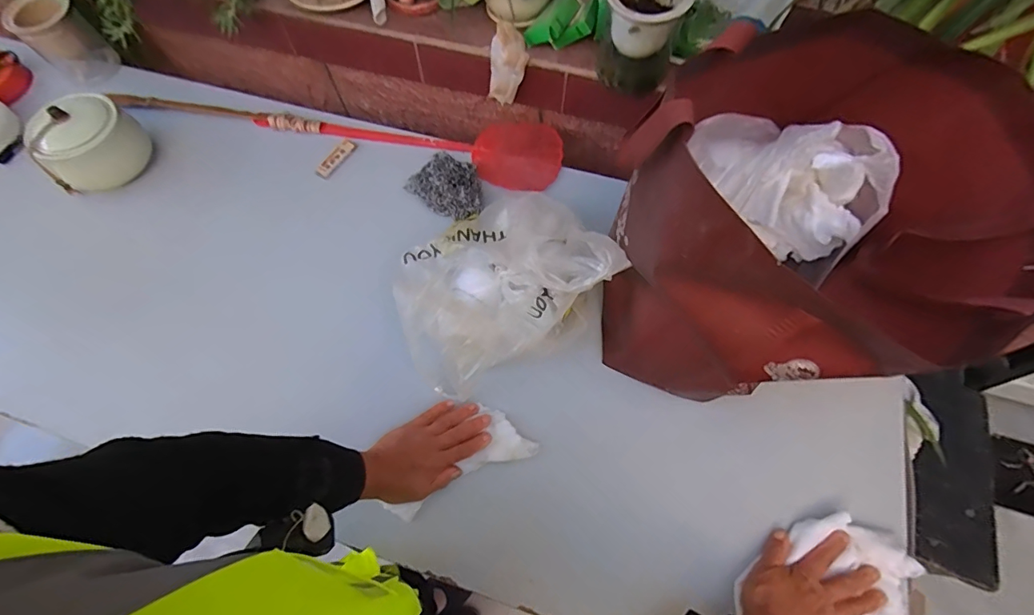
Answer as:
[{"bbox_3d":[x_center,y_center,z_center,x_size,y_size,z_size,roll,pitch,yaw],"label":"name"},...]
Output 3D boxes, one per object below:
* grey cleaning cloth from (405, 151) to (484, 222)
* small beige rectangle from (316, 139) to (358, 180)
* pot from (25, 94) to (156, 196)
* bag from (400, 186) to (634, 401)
[{"bbox_3d":[-0.099,-0.189,0.688,0.127,0.042,0.091,36,72,15],"label":"grey cleaning cloth"},{"bbox_3d":[-0.295,-0.244,0.737,0.023,0.010,0.075,31,71,13],"label":"small beige rectangle"},{"bbox_3d":[-0.663,-0.247,0.706,0.135,0.105,0.137,0,67,1],"label":"pot"},{"bbox_3d":[-0.037,-0.037,0.546,0.242,0.168,0.214,-29,69,-11],"label":"bag"}]

